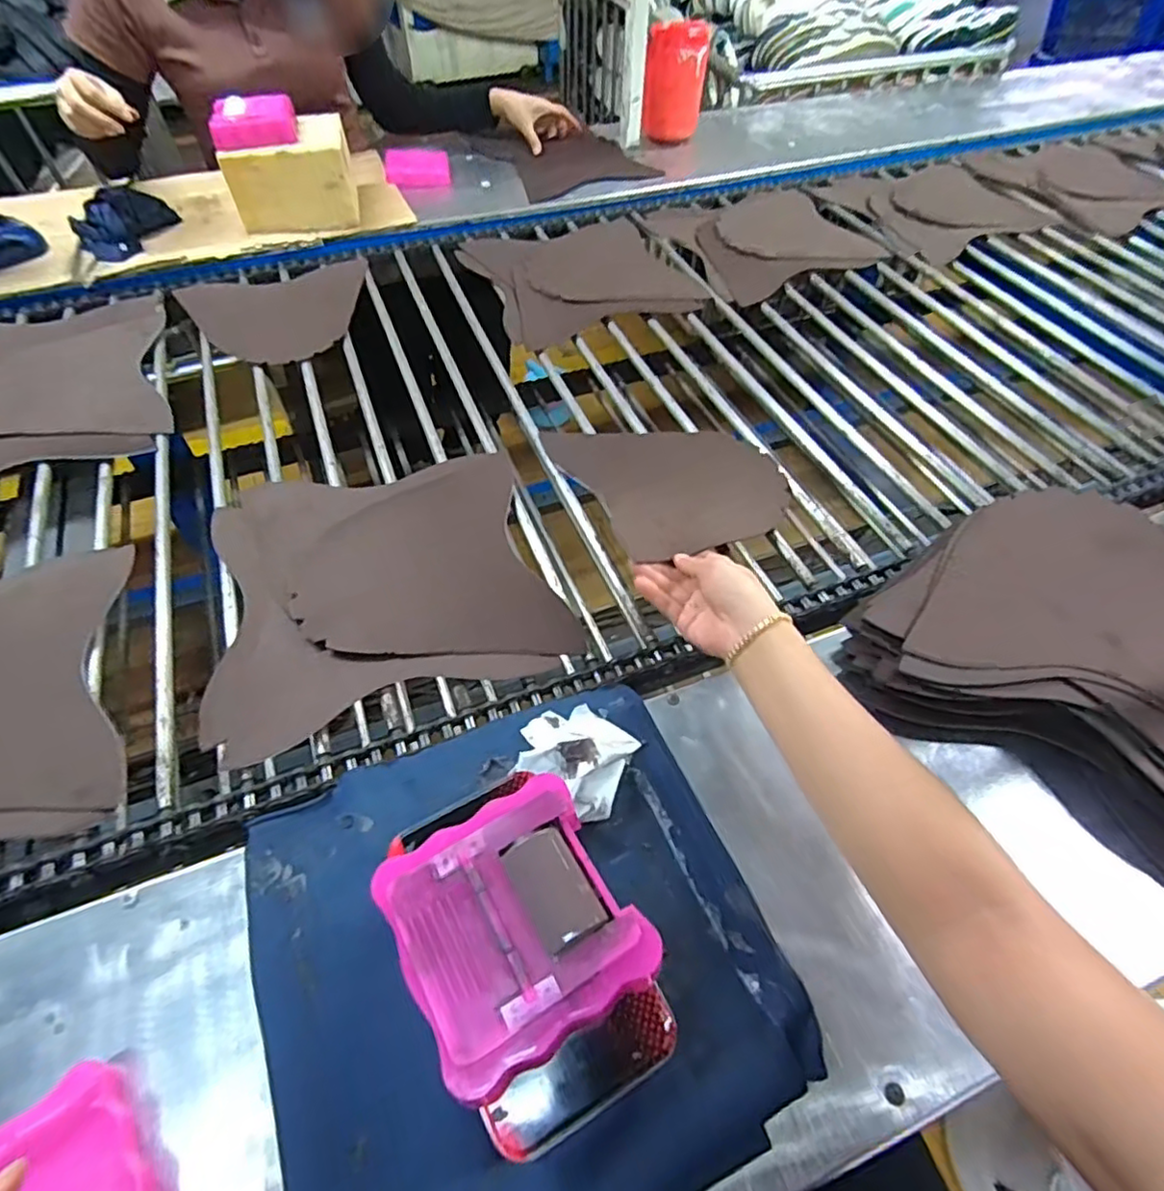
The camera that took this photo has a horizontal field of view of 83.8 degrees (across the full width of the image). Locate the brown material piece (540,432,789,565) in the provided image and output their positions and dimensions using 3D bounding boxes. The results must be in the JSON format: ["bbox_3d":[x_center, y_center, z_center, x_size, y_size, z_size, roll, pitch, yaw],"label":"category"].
[{"bbox_3d":[0.102,-0.133,0.707,0.210,0.013,0.223,-21,52,-17],"label":"brown material piece"}]

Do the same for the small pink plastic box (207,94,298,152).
[{"bbox_3d":[-0.467,-0.673,0.921,0.110,0.035,0.091,-9,54,-9],"label":"small pink plastic box"}]

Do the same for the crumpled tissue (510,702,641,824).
[{"bbox_3d":[-0.008,0.112,0.468,0.085,0.047,0.087,24,57,15],"label":"crumpled tissue"}]

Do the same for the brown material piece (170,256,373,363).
[{"bbox_3d":[-0.405,-0.396,0.898,0.248,0.006,0.233,-22,58,-17],"label":"brown material piece"}]

